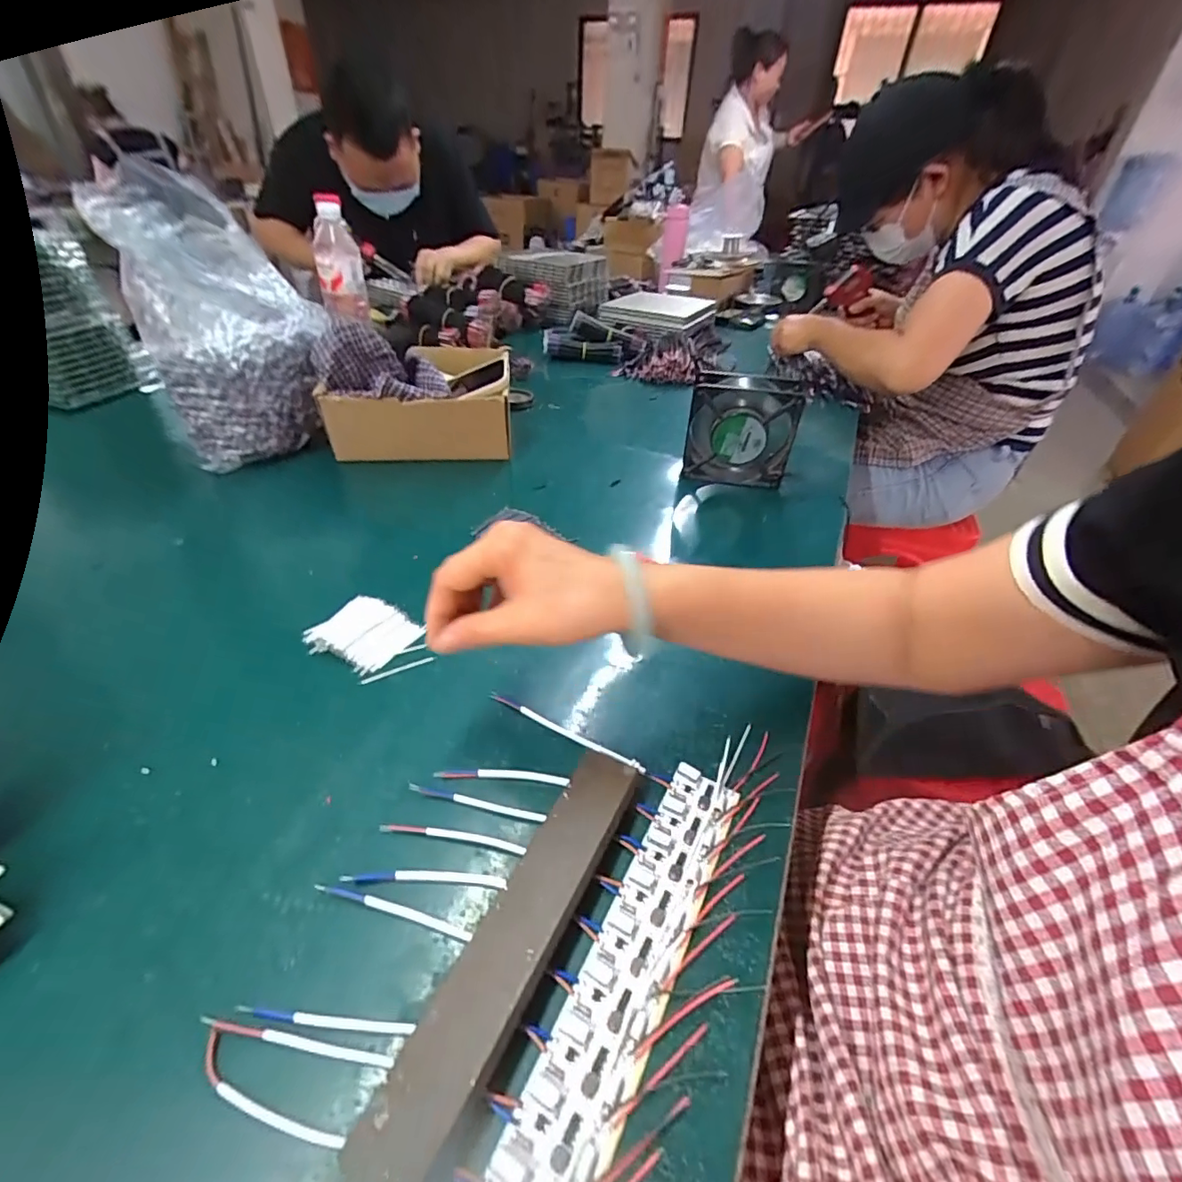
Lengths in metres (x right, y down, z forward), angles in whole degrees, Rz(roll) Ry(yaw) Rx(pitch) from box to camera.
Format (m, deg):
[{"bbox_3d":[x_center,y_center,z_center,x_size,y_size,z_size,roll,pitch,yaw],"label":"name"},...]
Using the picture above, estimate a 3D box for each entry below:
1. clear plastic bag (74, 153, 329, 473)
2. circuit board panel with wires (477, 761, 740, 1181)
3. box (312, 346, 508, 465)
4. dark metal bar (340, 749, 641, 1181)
[{"bbox_3d":[-0.411,-0.313,0.603,0.170,0.259,0.167,-20,46,-25],"label":"clear plastic bag"},{"bbox_3d":[0.016,0.187,0.254,0.041,0.011,0.238,21,43,20],"label":"circuit board panel with wires"},{"bbox_3d":[-0.214,-0.237,0.671,0.208,0.098,0.145,-5,41,-10],"label":"box"},{"bbox_3d":[-0.033,0.166,0.260,0.035,0.024,0.204,21,43,19],"label":"dark metal bar"}]

